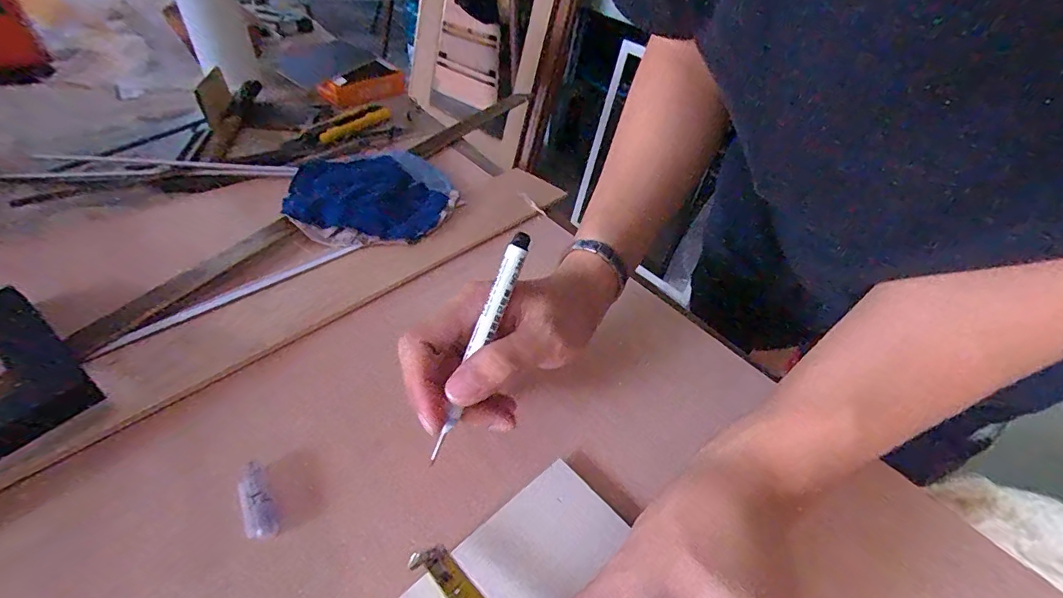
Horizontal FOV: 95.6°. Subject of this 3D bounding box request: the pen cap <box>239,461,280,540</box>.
[{"bbox_3d":[-0.150,0.108,0.260,0.016,0.010,0.045,-22,51,-29],"label":"pen cap"}]

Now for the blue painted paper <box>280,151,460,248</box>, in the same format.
[{"bbox_3d":[-0.157,-0.106,0.470,0.150,0.015,0.161,-15,48,-24],"label":"blue painted paper"}]

